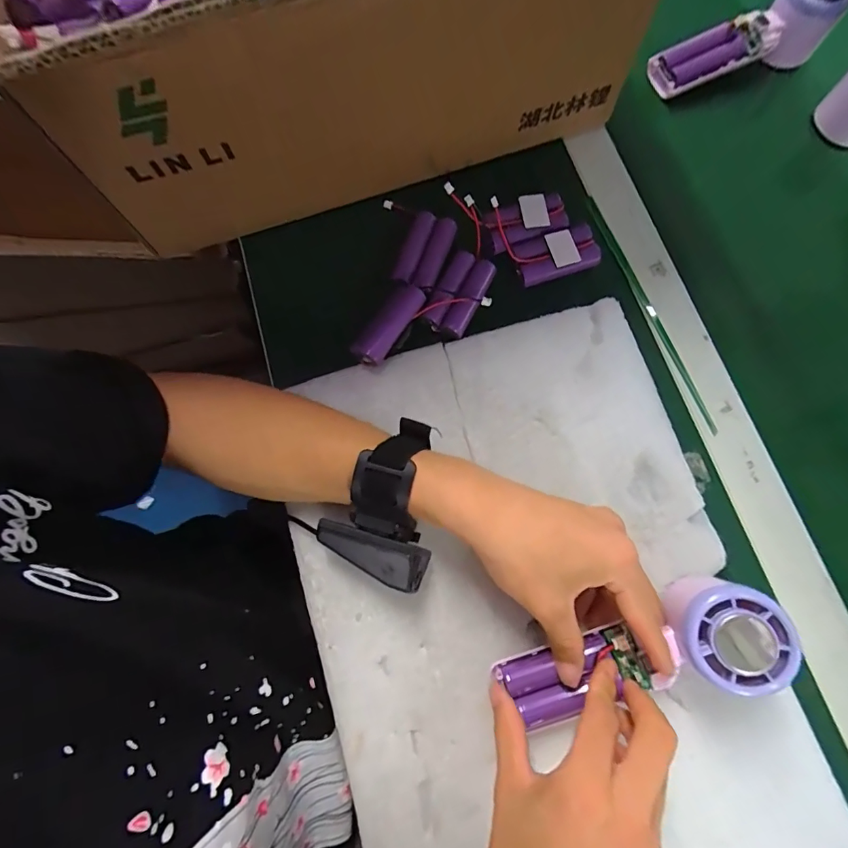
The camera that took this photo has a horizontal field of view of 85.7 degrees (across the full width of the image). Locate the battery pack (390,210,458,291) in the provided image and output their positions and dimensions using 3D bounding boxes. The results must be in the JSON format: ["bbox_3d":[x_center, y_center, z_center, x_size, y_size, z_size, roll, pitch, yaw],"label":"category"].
[{"bbox_3d":[0.000,-0.138,0.366,0.036,0.017,0.072,19,77,5],"label":"battery pack"}]

